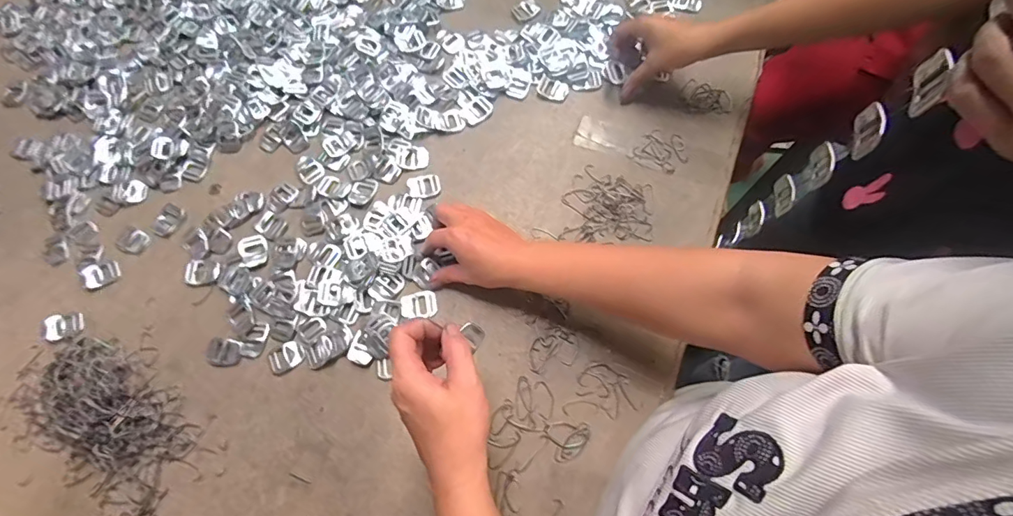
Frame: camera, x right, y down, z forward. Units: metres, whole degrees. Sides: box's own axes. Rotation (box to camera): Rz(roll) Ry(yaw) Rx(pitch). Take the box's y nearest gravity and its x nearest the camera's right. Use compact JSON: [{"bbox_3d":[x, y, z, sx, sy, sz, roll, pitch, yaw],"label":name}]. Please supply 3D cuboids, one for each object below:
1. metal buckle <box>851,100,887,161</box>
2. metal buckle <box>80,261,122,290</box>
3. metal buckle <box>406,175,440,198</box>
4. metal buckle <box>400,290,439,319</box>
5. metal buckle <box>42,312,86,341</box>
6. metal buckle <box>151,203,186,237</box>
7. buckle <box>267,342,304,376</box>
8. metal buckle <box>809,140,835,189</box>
[{"bbox_3d":[0.261,-0.093,0.342,0.006,0.035,0.035,12,72,6],"label":"metal buckle"},{"bbox_3d":[-0.474,0.018,0.558,0.036,0.005,0.030,-27,77,-23],"label":"metal buckle"},{"bbox_3d":[-0.100,-0.087,0.576,0.038,0.004,0.028,-9,71,-1],"label":"metal buckle"},{"bbox_3d":[-0.096,0.050,0.529,0.039,0.004,0.029,-7,71,0],"label":"metal buckle"},{"bbox_3d":[-0.503,0.077,0.542,0.043,0.007,0.030,-11,67,-14],"label":"metal buckle"},{"bbox_3d":[-0.408,-0.046,0.572,0.029,0.004,0.038,25,74,10],"label":"metal buckle"},{"bbox_3d":[-0.239,0.107,0.515,0.037,0.004,0.027,-34,73,-9],"label":"buckle"},{"bbox_3d":[0.260,-0.076,0.393,0.006,0.034,0.036,8,72,5],"label":"metal buckle"}]

